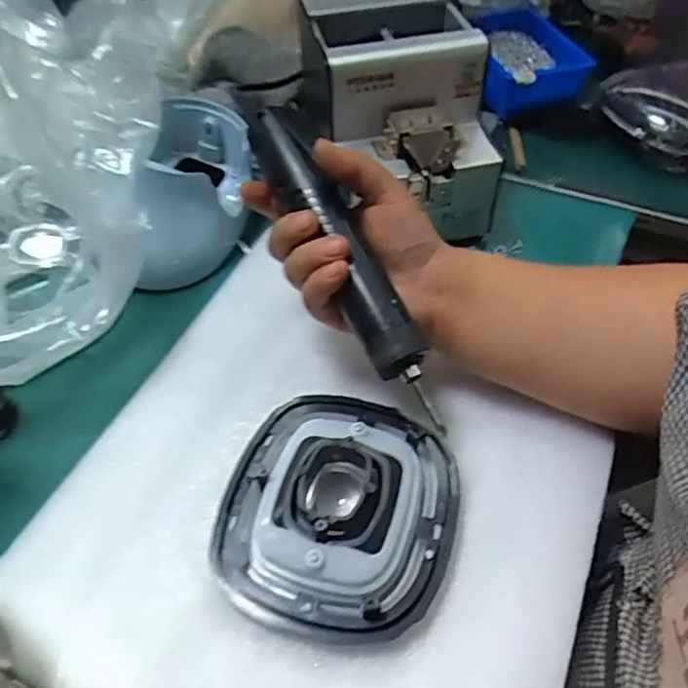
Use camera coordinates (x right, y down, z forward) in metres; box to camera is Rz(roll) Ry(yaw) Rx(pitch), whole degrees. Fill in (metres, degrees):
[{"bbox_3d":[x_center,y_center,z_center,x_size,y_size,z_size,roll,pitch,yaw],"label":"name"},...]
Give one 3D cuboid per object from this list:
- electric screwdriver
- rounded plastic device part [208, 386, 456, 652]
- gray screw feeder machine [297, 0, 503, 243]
[{"bbox_3d":[-0.007,-0.067,0.368,0.034,0.040,0.244,-23,70,-14],"label":"electric screwdriver"},{"bbox_3d":[-0.002,0.090,0.350,0.131,0.036,0.144,-2,52,2],"label":"rounded plastic device part"},{"bbox_3d":[0.042,-0.194,0.505,0.129,0.127,0.170,-10,52,-4],"label":"gray screw feeder machine"}]

